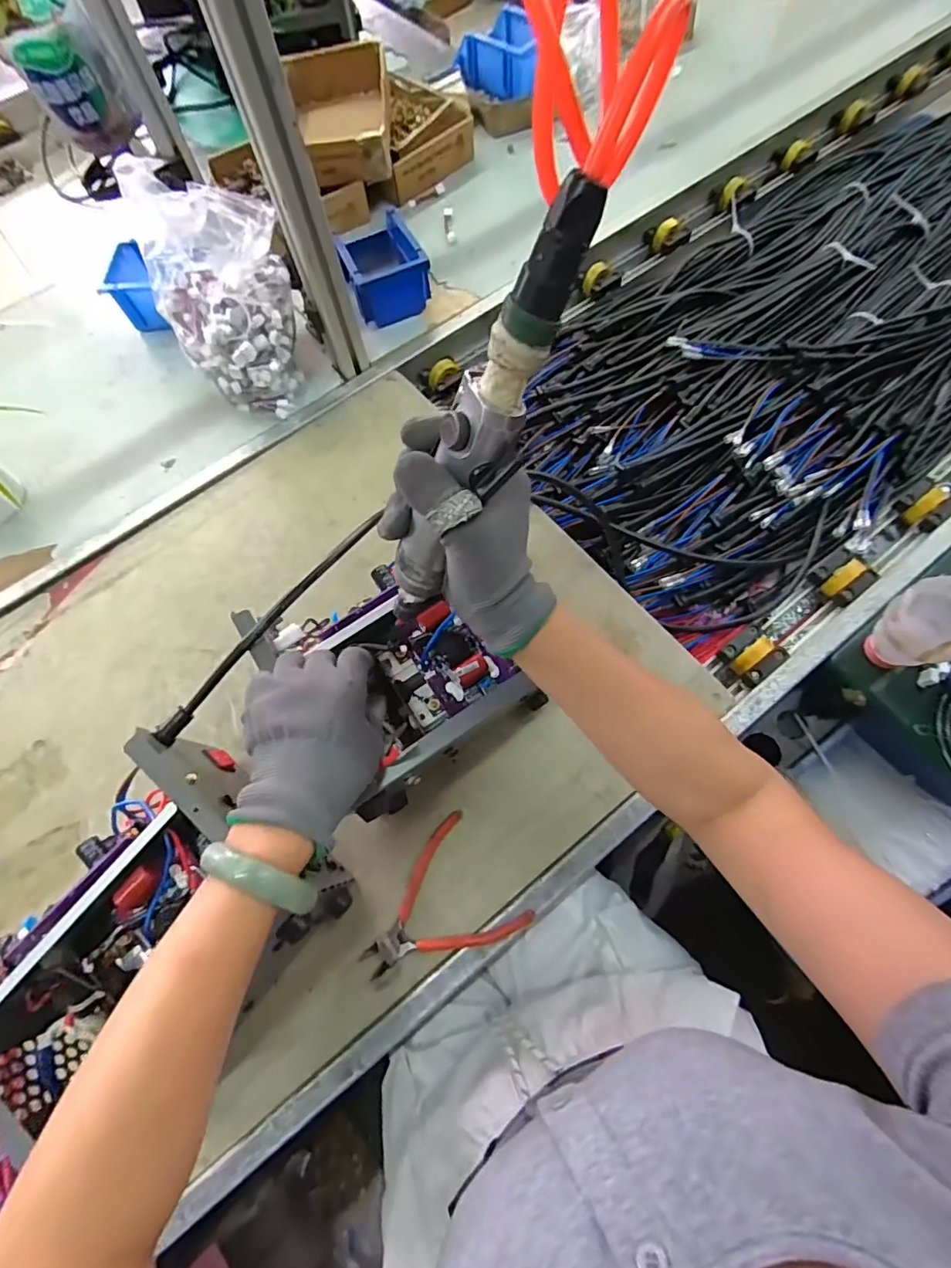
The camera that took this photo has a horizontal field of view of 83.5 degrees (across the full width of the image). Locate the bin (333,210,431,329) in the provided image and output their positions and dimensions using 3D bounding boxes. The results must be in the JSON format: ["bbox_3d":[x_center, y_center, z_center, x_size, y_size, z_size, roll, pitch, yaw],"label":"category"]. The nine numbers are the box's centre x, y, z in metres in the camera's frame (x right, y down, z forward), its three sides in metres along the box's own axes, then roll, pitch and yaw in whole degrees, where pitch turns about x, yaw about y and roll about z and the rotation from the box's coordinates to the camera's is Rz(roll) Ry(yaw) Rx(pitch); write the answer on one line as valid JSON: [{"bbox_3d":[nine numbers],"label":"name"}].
[{"bbox_3d":[-0.130,-0.501,0.736,0.103,0.072,0.148,-22,69,-5],"label":"bin"}]

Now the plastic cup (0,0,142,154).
[{"bbox_3d":[-0.282,-0.393,0.369,0.060,0.072,0.059,-28,69,-8],"label":"plastic cup"}]

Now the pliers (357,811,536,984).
[{"bbox_3d":[-0.037,0.250,0.475,0.140,0.014,0.112,-38,71,-11],"label":"pliers"}]

